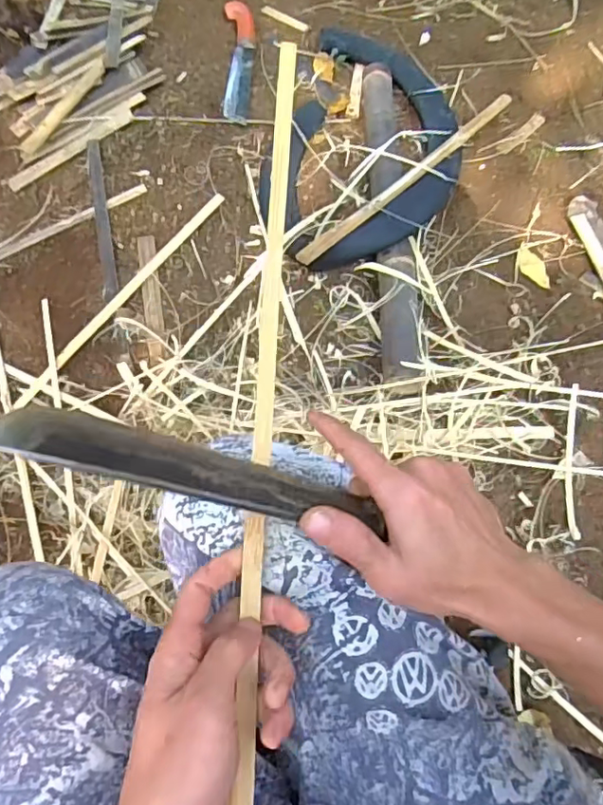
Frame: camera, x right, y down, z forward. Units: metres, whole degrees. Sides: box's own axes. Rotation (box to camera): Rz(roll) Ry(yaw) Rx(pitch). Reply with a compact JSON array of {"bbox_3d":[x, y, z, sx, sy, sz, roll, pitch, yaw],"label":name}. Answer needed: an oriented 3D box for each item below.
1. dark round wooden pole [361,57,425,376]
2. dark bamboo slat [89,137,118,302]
[{"bbox_3d":[0.158,-0.362,1.008,0.067,0.070,0.739,0,63,0],"label":"dark round wooden pole"},{"bbox_3d":[-0.345,-0.320,0.971,0.024,0.009,0.310,-10,77,-5],"label":"dark bamboo slat"}]

